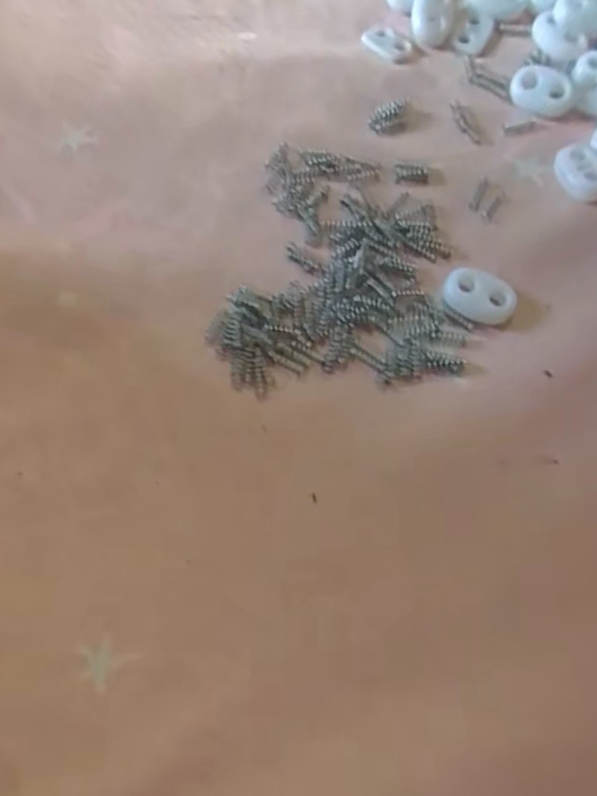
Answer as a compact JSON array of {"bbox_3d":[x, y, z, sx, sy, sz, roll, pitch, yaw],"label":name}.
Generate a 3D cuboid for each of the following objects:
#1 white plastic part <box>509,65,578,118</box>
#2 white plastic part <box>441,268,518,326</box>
[{"bbox_3d":[0.087,-0.109,0.207,0.022,0.007,0.015,16,74,4],"label":"white plastic part"},{"bbox_3d":[0.055,-0.031,0.180,0.022,0.008,0.013,29,75,7],"label":"white plastic part"}]

